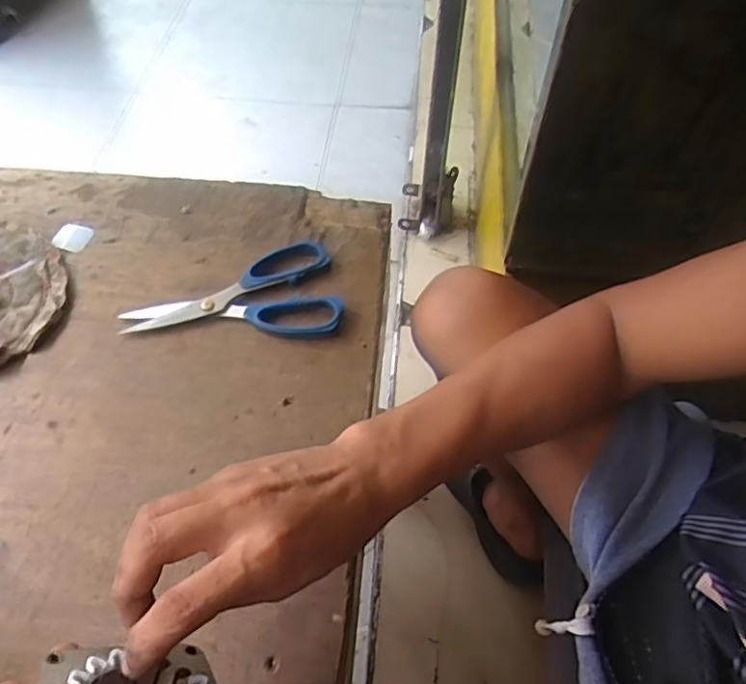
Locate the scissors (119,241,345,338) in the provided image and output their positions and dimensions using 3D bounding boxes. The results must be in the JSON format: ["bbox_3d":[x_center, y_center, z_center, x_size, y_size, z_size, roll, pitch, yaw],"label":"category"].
[{"bbox_3d":[-0.113,-0.044,0.498,0.173,0.017,0.093,-1,55,-1],"label":"scissors"}]

